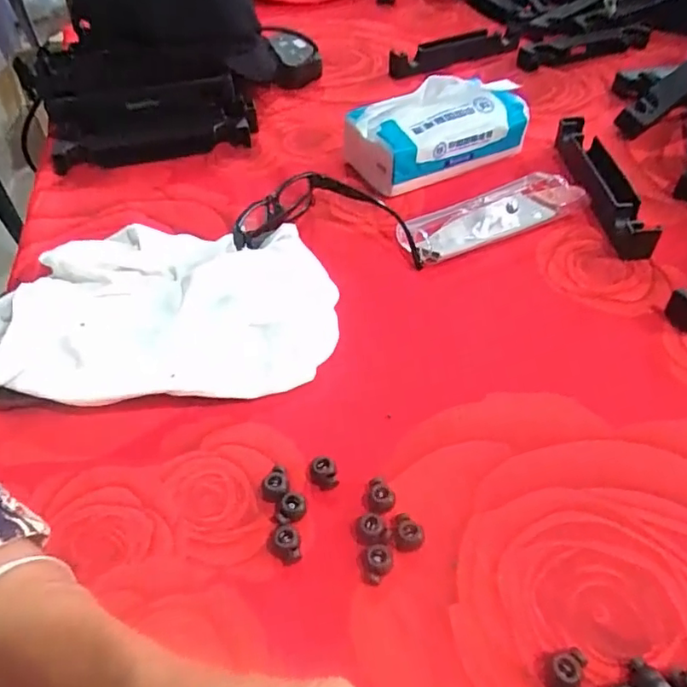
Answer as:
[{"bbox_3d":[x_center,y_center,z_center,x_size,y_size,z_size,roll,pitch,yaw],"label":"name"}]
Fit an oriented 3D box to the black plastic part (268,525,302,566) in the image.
[{"bbox_3d":[-0.032,0.106,0.295,0.017,0.009,0.018,-1,47,1],"label":"black plastic part"}]

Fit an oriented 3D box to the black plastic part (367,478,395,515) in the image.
[{"bbox_3d":[0.021,0.085,0.311,0.015,0.011,0.016,5,47,7],"label":"black plastic part"}]

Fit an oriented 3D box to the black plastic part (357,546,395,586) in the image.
[{"bbox_3d":[0.016,0.113,0.286,0.017,0.011,0.017,3,47,6],"label":"black plastic part"}]

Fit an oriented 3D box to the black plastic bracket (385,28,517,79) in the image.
[{"bbox_3d":[0.144,-0.377,0.721,0.181,0.031,0.028,-21,49,-16],"label":"black plastic bracket"}]

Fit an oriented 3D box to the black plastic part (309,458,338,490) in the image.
[{"bbox_3d":[-0.011,0.075,0.322,0.015,0.010,0.016,-8,47,-5],"label":"black plastic part"}]

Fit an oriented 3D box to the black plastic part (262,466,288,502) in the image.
[{"bbox_3d":[-0.039,0.081,0.318,0.015,0.010,0.018,-13,48,-10],"label":"black plastic part"}]

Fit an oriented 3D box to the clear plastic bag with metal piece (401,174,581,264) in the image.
[{"bbox_3d":[0.124,-0.111,0.474,0.153,0.027,0.053,-22,50,-17],"label":"clear plastic bag with metal piece"}]

